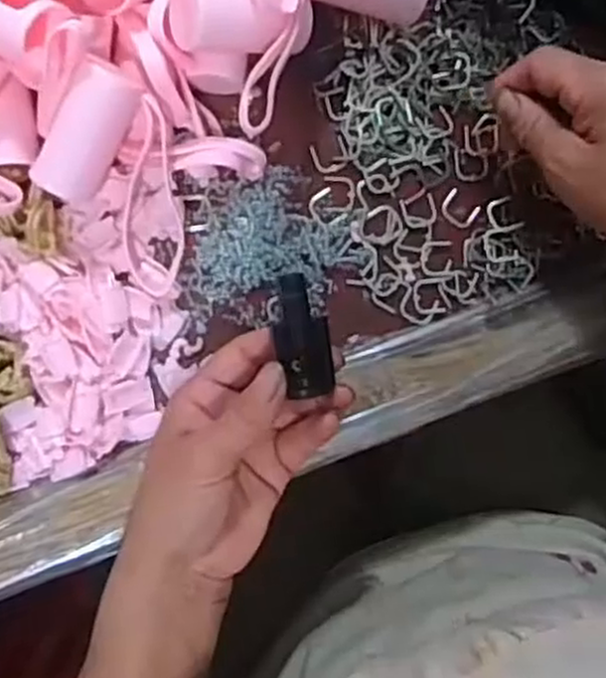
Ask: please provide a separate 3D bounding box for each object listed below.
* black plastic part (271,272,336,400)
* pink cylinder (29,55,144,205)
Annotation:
[{"bbox_3d":[0.000,-0.003,0.340,0.022,0.014,0.053,-14,103,-5],"label":"black plastic part"},{"bbox_3d":[-0.099,-0.094,0.355,0.029,0.024,0.064,30,110,-8],"label":"pink cylinder"}]

